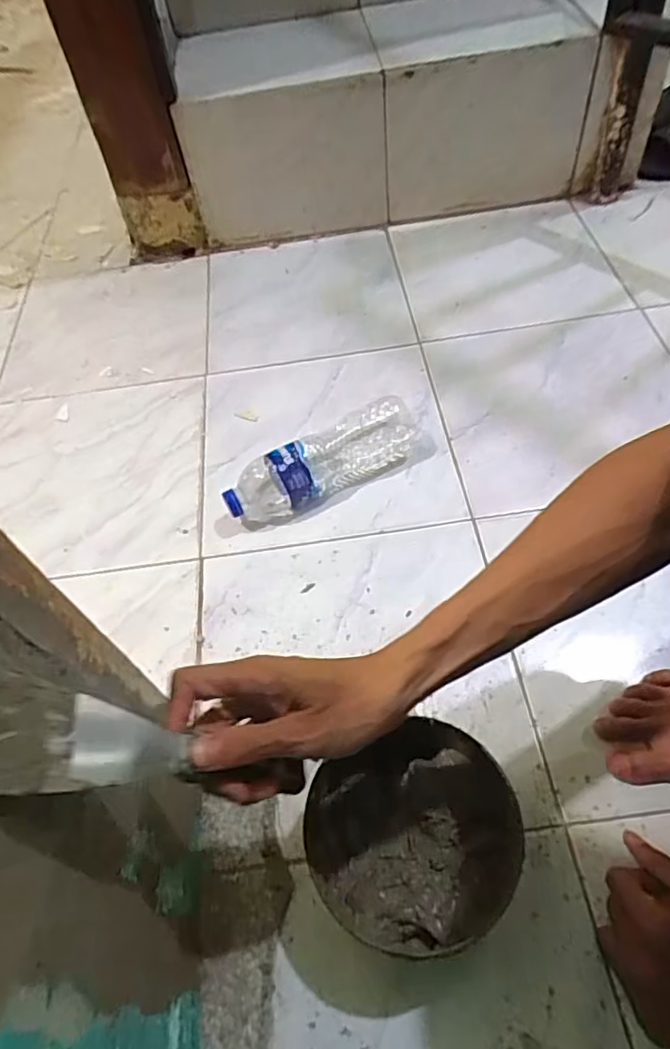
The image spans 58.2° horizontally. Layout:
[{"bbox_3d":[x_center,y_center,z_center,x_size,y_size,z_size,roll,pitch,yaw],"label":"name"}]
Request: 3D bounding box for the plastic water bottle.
[{"bbox_3d":[-0.010,-0.074,0.685,0.242,0.059,0.060,-27,57,-13],"label":"plastic water bottle"}]

